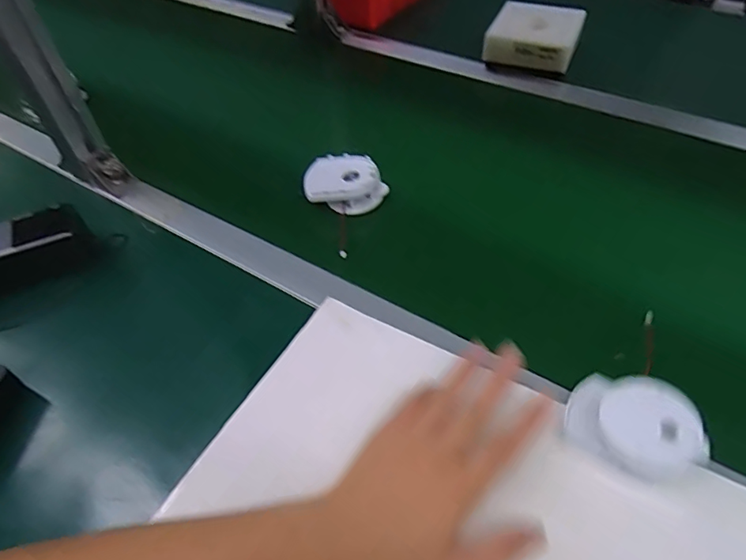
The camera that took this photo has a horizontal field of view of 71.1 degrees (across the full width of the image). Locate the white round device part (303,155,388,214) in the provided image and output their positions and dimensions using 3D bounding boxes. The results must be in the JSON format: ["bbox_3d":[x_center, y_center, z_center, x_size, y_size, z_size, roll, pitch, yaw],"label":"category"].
[{"bbox_3d":[-0.031,-0.104,0.572,0.085,0.038,0.060,-7,48,-3],"label":"white round device part"}]

